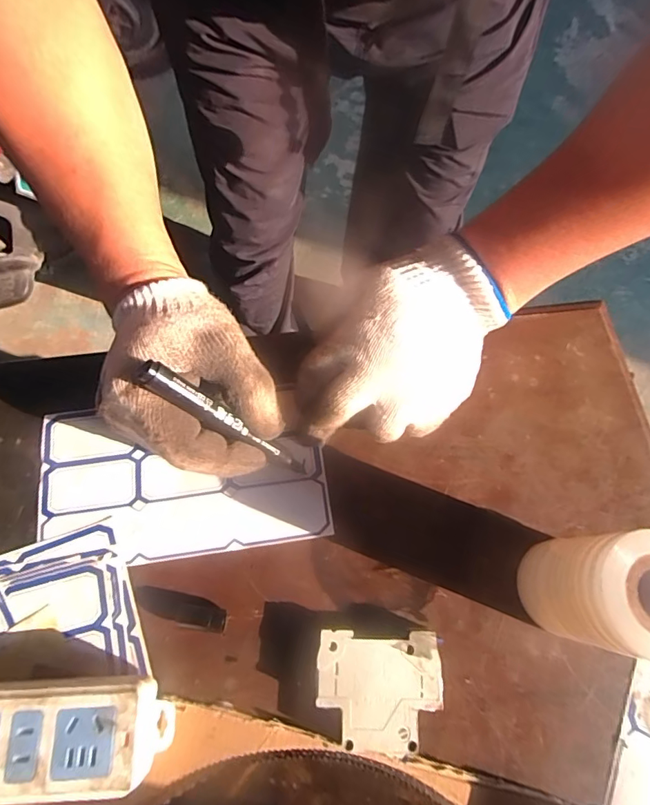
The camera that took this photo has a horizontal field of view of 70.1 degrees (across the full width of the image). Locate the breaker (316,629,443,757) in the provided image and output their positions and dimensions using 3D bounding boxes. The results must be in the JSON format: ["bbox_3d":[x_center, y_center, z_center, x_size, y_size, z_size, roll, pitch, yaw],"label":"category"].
[{"bbox_3d":[0.033,0.179,0.290,0.074,0.018,0.064,2,70,-1],"label":"breaker"}]

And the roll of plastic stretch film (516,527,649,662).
[{"bbox_3d":[0.164,0.110,0.273,0.060,0.105,0.063,0,70,-1],"label":"roll of plastic stretch film"}]

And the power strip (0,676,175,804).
[{"bbox_3d":[-0.197,0.194,0.270,0.202,0.034,0.057,-2,70,-2],"label":"power strip"}]

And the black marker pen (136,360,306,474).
[{"bbox_3d":[-0.057,0.014,0.287,0.008,0.128,0.012,2,61,46],"label":"black marker pen"}]

